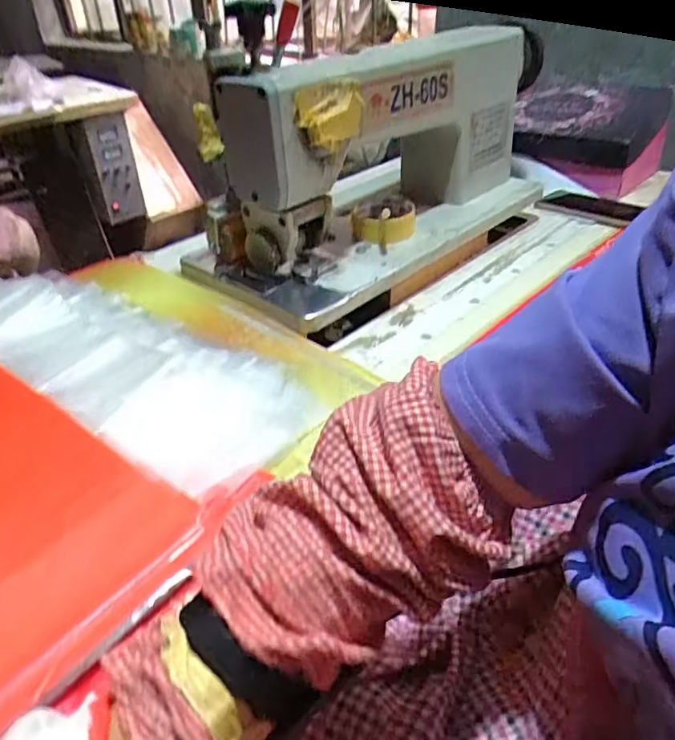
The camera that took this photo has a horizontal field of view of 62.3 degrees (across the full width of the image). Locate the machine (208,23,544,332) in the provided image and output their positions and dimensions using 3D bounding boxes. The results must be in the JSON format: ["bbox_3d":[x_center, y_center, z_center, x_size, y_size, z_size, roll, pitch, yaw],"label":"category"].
[{"bbox_3d":[0.073,-0.273,0.708,0.194,0.219,0.497,25,44,33],"label":"machine"}]

